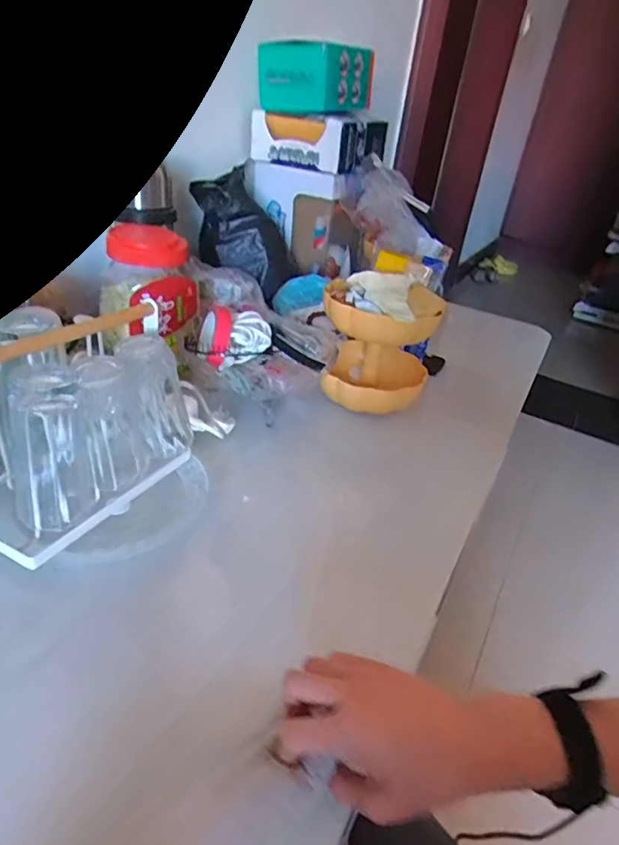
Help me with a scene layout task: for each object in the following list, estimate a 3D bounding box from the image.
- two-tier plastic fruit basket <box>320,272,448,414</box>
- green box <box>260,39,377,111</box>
[{"bbox_3d":[0.105,-0.124,0.826,0.166,0.207,0.171,12,32,7],"label":"two-tier plastic fruit basket"},{"bbox_3d":[0.014,-0.730,1.117,0.185,0.122,0.197,23,35,23],"label":"green box"}]

